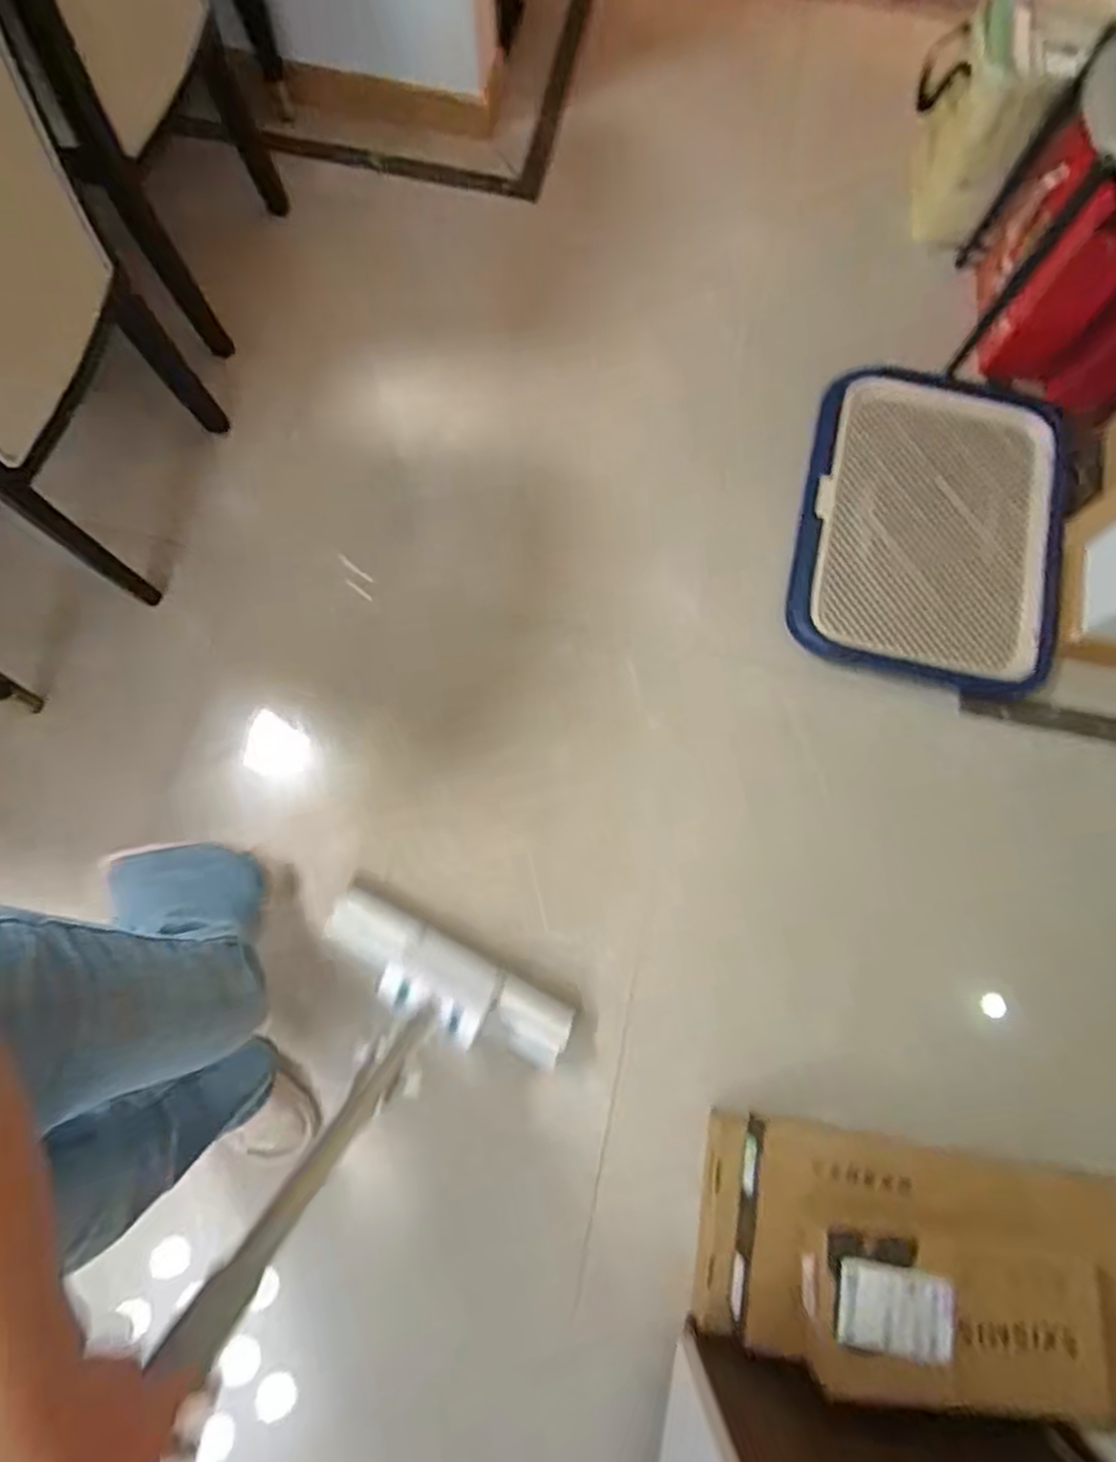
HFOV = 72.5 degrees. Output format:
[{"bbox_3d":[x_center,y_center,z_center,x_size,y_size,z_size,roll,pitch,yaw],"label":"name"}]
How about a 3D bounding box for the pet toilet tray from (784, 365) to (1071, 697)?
[{"bbox_3d":[0.664,-0.380,1.364,0.427,0.046,0.598,10,76,13],"label":"pet toilet tray"}]

